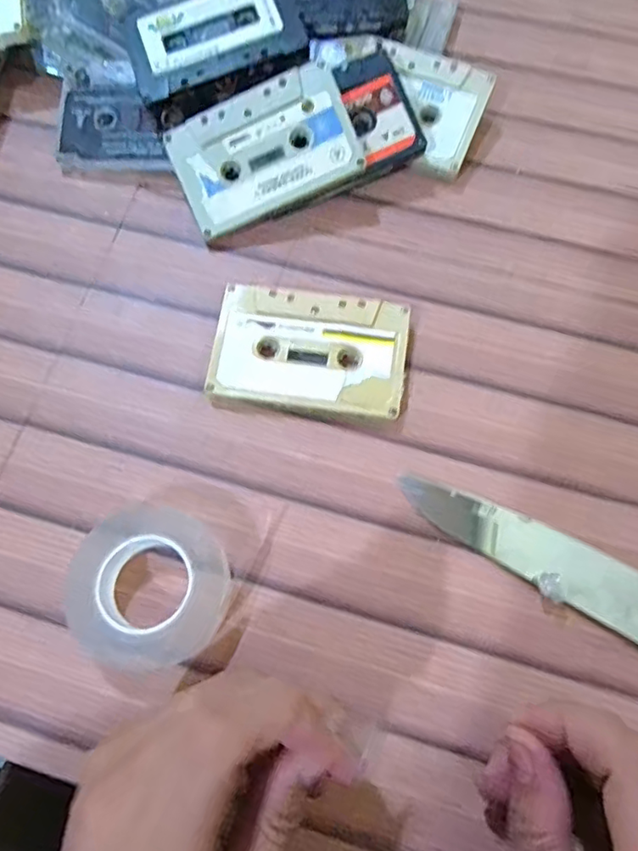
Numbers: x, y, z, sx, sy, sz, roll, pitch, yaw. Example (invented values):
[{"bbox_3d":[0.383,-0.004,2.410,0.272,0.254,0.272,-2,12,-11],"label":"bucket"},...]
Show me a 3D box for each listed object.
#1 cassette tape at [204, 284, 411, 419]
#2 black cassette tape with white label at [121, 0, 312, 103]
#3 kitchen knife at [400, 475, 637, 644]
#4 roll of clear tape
[{"bbox_3d":[-0.005,-0.039,0.300,0.098,0.013,0.063,7,71,3],"label":"cassette tape"},{"bbox_3d":[-0.062,-0.228,0.334,0.100,0.016,0.066,-21,73,-6],"label":"black cassette tape with white label"},{"bbox_3d":[0.151,0.085,0.252,0.243,0.017,0.033,28,73,10],"label":"kitchen knife"},{"bbox_3d":[-0.074,0.071,0.257,0.063,0.026,0.068,0,71,1],"label":"roll of clear tape"}]

